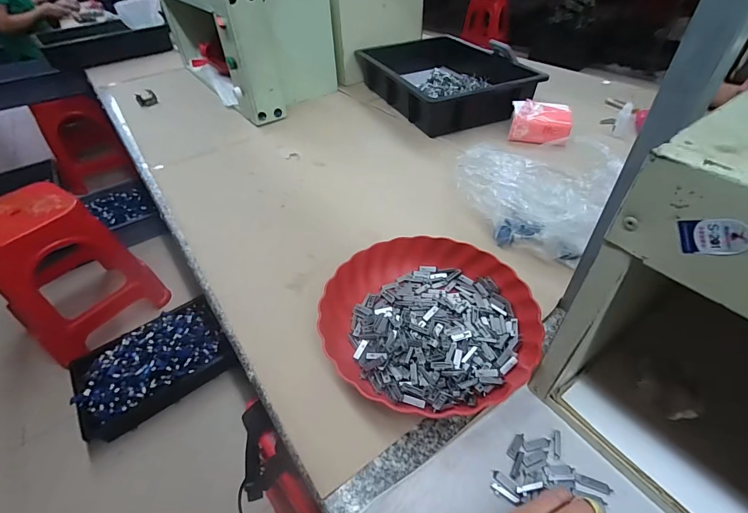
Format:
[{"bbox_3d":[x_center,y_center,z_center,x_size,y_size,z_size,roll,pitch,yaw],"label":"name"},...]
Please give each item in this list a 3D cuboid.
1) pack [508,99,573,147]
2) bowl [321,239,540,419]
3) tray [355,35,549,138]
[{"bbox_3d":[0.358,-0.291,0.772,0.124,0.065,0.087,18,48,21],"label":"pack"},{"bbox_3d":[0.065,0.071,0.435,0.240,0.049,0.223,-2,44,2],"label":"bowl"},{"bbox_3d":[0.175,-0.484,0.972,0.329,0.092,0.486,-16,45,-12],"label":"tray"}]

